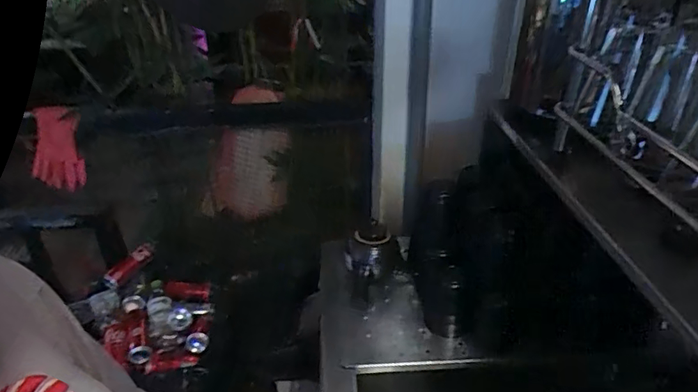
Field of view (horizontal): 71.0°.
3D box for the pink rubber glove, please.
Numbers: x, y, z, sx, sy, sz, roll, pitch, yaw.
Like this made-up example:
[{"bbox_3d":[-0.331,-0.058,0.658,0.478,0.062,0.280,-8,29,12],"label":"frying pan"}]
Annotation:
[{"bbox_3d":[-0.741,-0.119,1.241,0.113,0.204,0.033,-7,4,-11],"label":"pink rubber glove"}]

